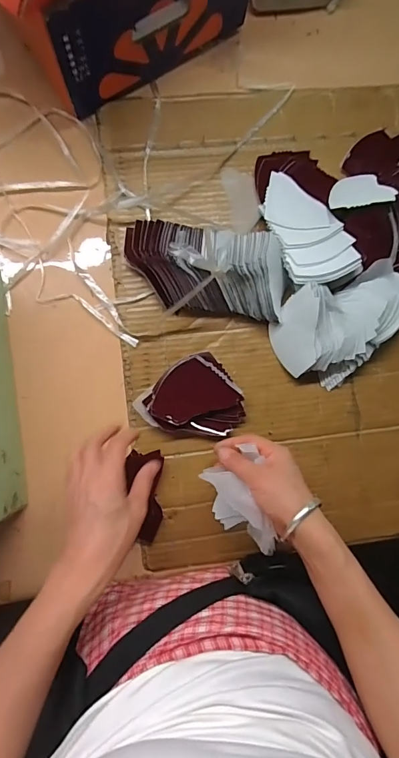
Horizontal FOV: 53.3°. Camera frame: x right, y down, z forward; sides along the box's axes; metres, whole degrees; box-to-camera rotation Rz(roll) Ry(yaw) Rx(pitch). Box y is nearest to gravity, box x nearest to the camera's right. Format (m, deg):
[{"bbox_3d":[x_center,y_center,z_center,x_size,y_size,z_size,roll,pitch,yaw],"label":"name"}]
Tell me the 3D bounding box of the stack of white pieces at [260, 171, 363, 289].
[{"bbox_3d":[0.132,-0.188,0.496,0.086,0.049,0.164,-17,87,-6],"label":"stack of white pieces"}]

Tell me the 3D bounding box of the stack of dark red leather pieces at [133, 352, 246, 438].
[{"bbox_3d":[-0.006,0.031,0.484,0.106,0.028,0.104,-43,89,-7],"label":"stack of dark red leather pieces"}]

